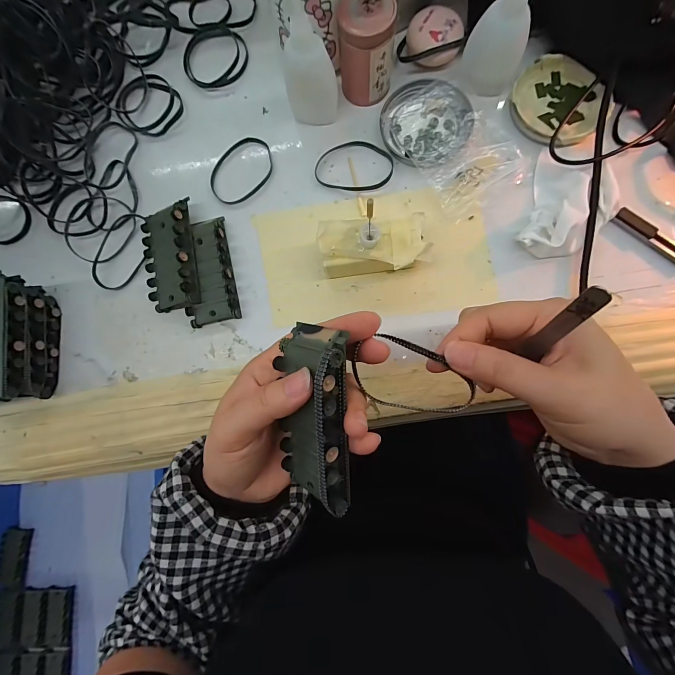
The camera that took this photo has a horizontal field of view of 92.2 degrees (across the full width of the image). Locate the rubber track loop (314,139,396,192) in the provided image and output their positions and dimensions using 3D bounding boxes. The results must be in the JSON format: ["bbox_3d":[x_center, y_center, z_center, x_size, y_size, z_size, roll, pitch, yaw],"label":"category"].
[{"bbox_3d":[0.015,-0.157,0.294,0.070,0.004,0.049,12,84,6],"label":"rubber track loop"}]

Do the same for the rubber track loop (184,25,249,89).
[{"bbox_3d":[-0.121,-0.279,0.320,0.063,0.004,0.067,-13,82,3],"label":"rubber track loop"}]

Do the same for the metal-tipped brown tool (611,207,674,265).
[{"bbox_3d":[0.256,-0.080,0.262,0.067,0.007,0.016,41,88,8],"label":"metal-tipped brown tool"}]

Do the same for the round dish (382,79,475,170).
[{"bbox_3d":[0.080,-0.188,0.289,0.076,0.010,0.081,-1,83,4],"label":"round dish"}]

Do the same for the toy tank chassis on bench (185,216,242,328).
[{"bbox_3d":[-0.115,-0.059,0.288,0.042,0.017,0.093,-13,82,3],"label":"toy tank chassis on bench"}]

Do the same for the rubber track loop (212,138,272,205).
[{"bbox_3d":[-0.090,-0.157,0.302,0.049,0.004,0.069,43,88,8],"label":"rubber track loop"}]

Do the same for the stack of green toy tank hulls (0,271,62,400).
[{"bbox_3d":[-0.278,0.003,0.275,0.047,0.050,0.098,-6,83,4],"label":"stack of green toy tank hulls"}]

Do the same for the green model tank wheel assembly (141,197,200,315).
[{"bbox_3d":[-0.147,-0.071,0.287,0.045,0.021,0.090,-13,85,21],"label":"green model tank wheel assembly"}]

